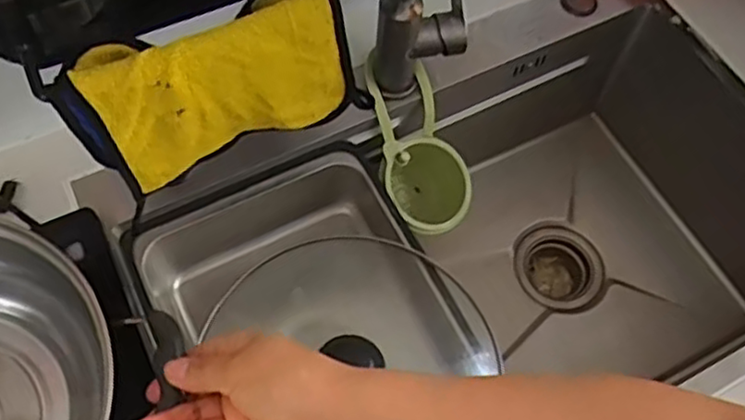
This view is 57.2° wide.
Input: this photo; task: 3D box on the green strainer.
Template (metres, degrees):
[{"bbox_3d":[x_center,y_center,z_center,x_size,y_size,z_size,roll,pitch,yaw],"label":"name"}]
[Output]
[{"bbox_3d":[0.054,-0.045,0.730,0.094,0.139,0.149,-11,64,-8],"label":"green strainer"}]

